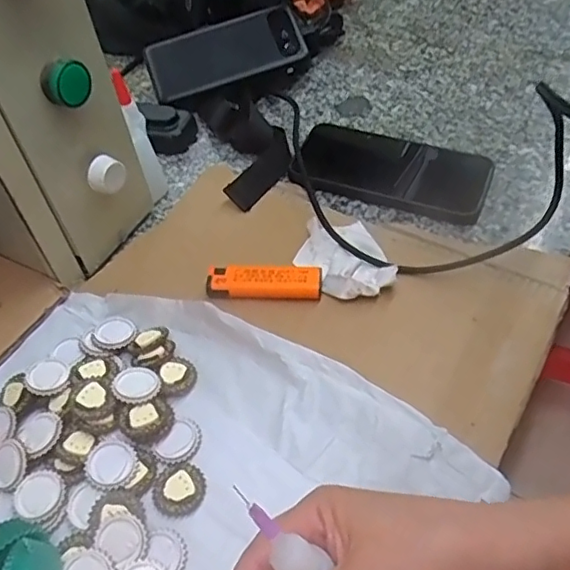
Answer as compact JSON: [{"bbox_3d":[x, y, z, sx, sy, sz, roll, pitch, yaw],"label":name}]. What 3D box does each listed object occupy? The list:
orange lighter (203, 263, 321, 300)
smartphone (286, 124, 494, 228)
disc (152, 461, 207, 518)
[{"bbox_3d":[-0.015,-0.001,0.411,0.079,0.014,0.024,2,48,6],"label":"orange lighter"},{"bbox_3d":[0.086,-0.101,0.506,0.170,0.014,0.080,17,51,18],"label":"smartphone"},{"bbox_3d":[-0.059,0.112,0.325,0.029,0.004,0.029,-2,48,2],"label":"disc"}]

